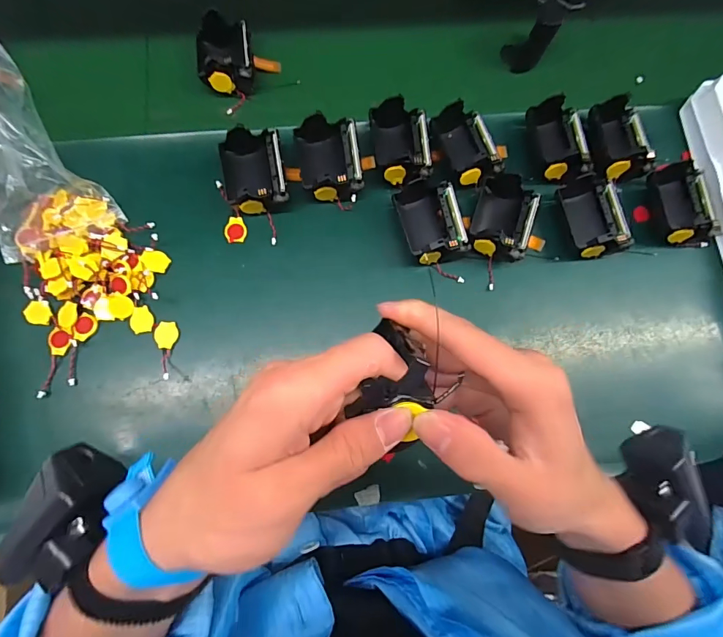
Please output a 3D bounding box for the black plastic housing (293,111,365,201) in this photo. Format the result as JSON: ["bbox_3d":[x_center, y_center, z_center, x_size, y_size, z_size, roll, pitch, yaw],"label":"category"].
[{"bbox_3d":[-0.030,-0.151,0.382,0.058,0.037,0.084,-10,78,-4],"label":"black plastic housing"}]

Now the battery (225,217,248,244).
[{"bbox_3d":[-0.119,-0.084,0.383,0.020,0.004,0.025,-6,77,-3],"label":"battery"}]

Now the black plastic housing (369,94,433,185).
[{"bbox_3d":[0.038,-0.168,0.382,0.052,0.034,0.080,-3,77,-3],"label":"black plastic housing"}]

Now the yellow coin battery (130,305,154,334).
[{"bbox_3d":[-0.197,0.001,0.362,0.020,0.004,0.024,-14,78,-5],"label":"yellow coin battery"}]

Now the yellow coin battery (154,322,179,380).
[{"bbox_3d":[-0.172,0.028,0.357,0.018,0.006,0.050,-3,77,-3],"label":"yellow coin battery"}]

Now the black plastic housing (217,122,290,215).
[{"bbox_3d":[-0.098,-0.136,0.375,0.054,0.040,0.069,-10,77,-4],"label":"black plastic housing"}]

